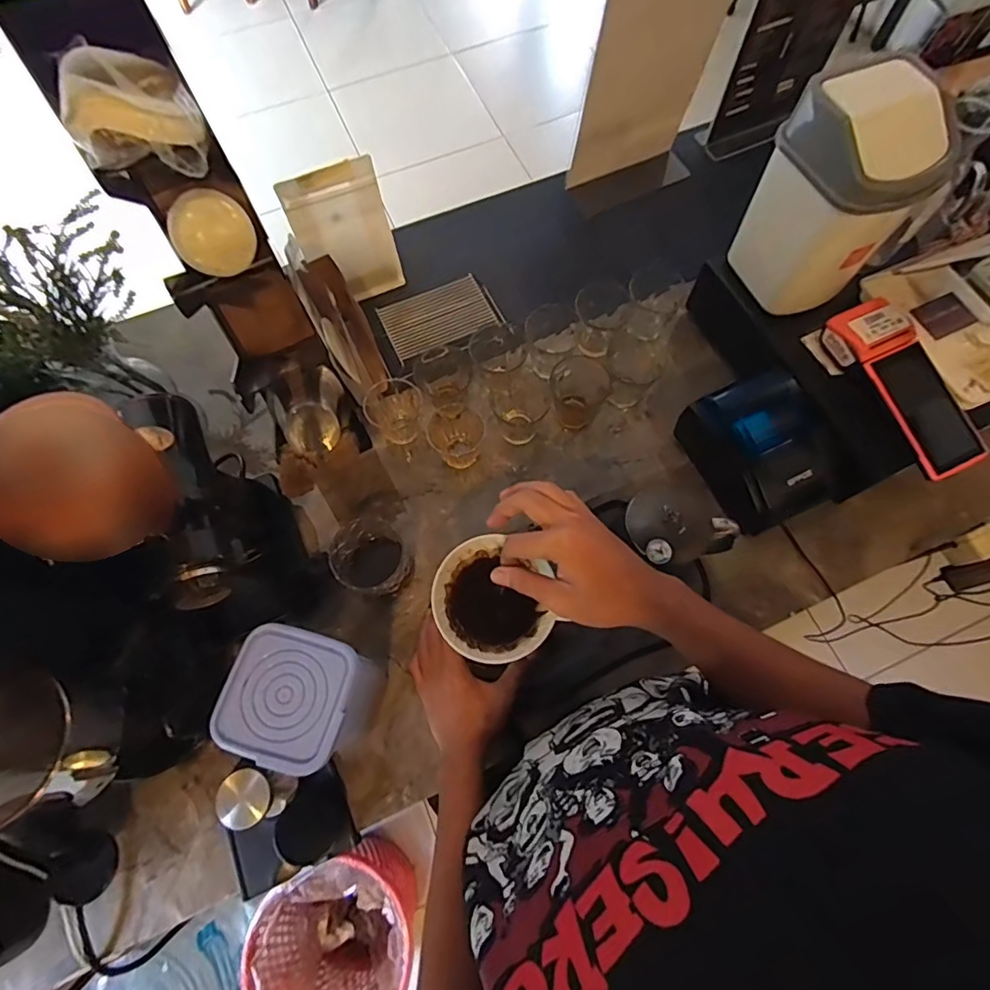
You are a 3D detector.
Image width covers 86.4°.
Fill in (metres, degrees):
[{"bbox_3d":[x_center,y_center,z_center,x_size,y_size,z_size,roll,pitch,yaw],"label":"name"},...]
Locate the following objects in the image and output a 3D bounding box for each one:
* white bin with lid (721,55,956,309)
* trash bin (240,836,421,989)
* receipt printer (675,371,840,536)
[{"bbox_3d":[0.380,-0.327,0.596,0.126,0.212,0.127,-25,71,-9],"label":"white bin with lid"},{"bbox_3d":[-0.337,0.944,1.140,0.259,0.321,0.286,-23,71,-8],"label":"trash bin"},{"bbox_3d":[0.339,-0.056,0.664,0.123,0.099,0.170,-25,71,-9],"label":"receipt printer"}]

